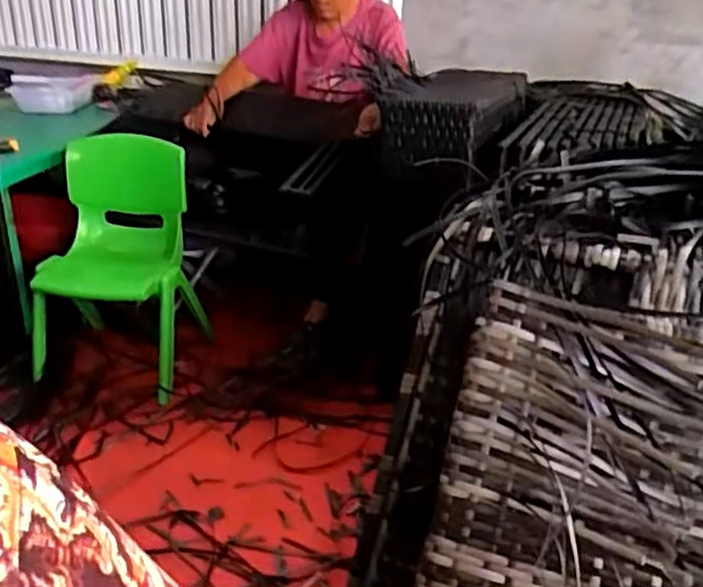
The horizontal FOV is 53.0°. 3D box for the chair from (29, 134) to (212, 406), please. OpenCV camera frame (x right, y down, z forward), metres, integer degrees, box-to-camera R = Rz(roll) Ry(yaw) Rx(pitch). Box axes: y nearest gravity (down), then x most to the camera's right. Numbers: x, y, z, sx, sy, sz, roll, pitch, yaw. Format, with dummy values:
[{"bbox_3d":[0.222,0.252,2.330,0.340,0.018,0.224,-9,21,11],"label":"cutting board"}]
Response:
[{"bbox_3d":[-0.570,-0.074,1.644,0.386,0.490,0.385,5,26,5],"label":"chair"}]

